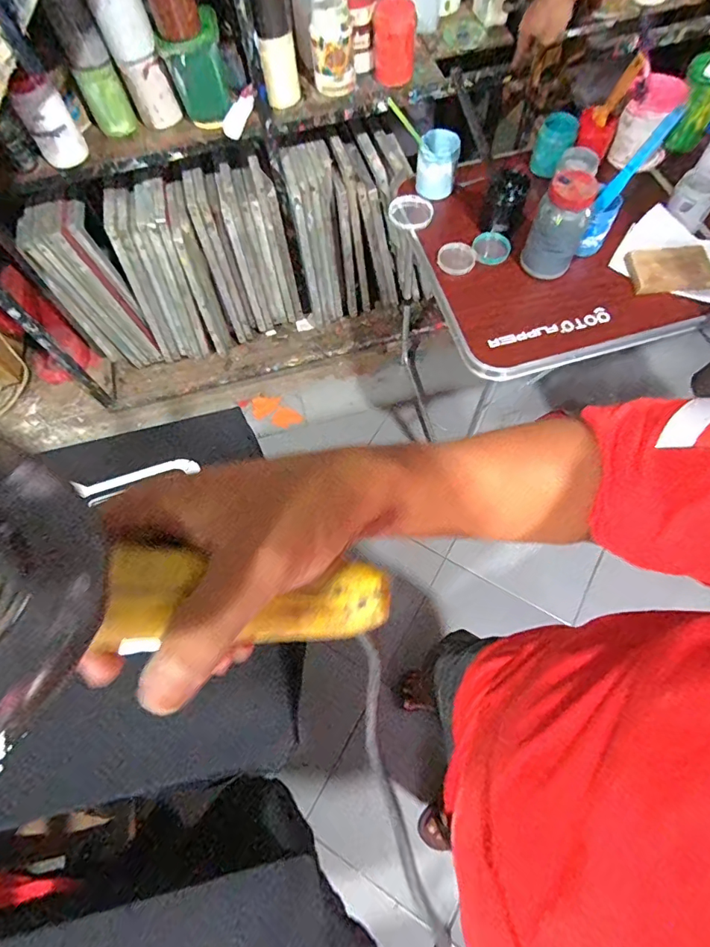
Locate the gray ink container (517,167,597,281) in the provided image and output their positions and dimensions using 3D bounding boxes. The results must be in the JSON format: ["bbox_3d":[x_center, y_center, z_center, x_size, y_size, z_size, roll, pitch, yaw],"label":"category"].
[{"bbox_3d":[0.402,-0.485,0.927,0.098,0.181,0.090,25,70,13],"label":"gray ink container"}]

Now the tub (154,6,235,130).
[{"bbox_3d":[-0.346,-0.901,1.057,0.135,0.162,0.132,-10,67,-2],"label":"tub"}]

